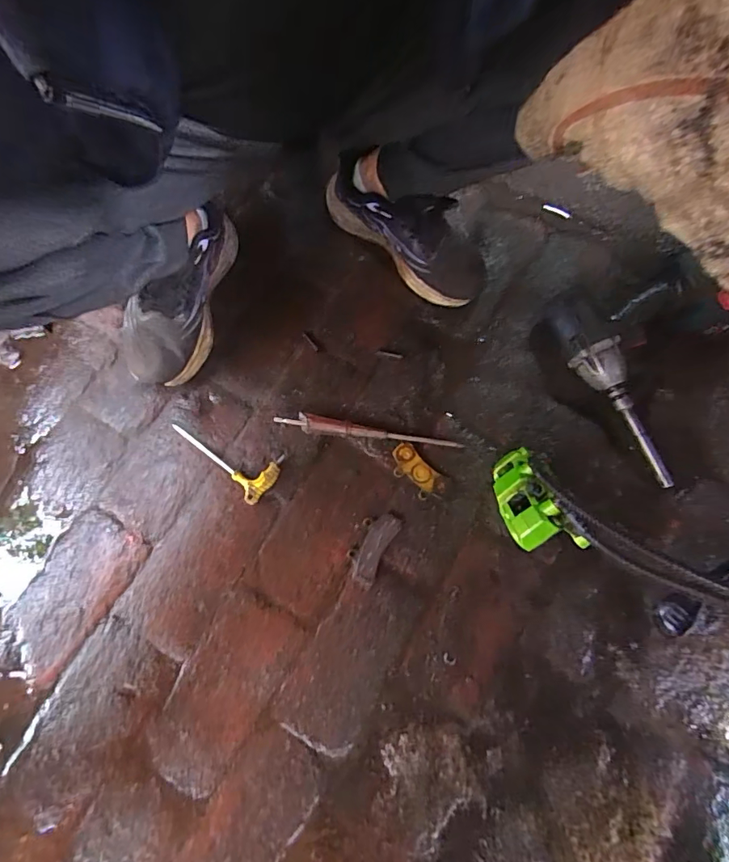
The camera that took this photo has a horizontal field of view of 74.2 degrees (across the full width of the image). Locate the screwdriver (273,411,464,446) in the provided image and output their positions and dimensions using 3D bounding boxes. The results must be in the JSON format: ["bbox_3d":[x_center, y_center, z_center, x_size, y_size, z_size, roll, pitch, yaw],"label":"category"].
[{"bbox_3d":[0.004,0.000,0.586,0.220,0.022,0.022,7,72,3],"label":"screwdriver"}]

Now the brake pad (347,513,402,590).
[{"bbox_3d":[0.007,0.134,0.559,0.040,0.006,0.084,27,74,9],"label":"brake pad"}]

